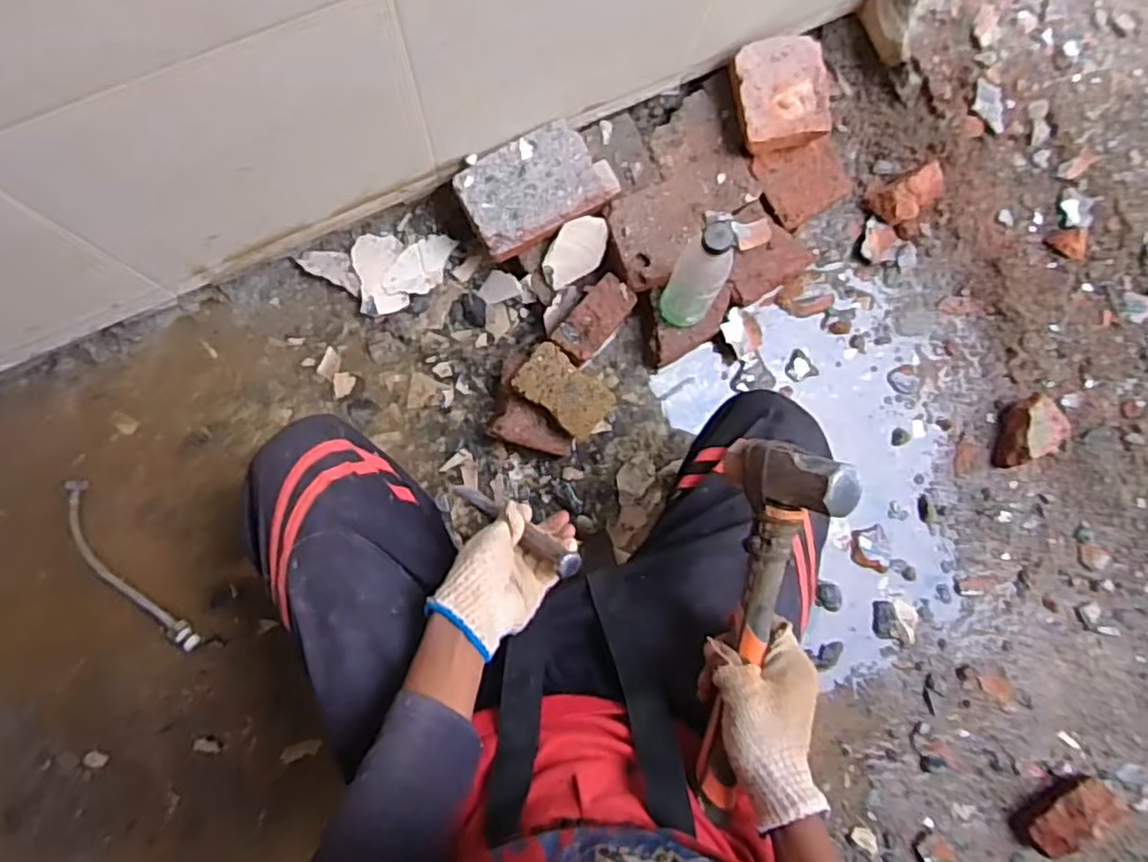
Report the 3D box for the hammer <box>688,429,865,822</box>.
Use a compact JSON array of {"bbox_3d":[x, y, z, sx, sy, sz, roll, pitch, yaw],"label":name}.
[{"bbox_3d":[0.140,0.148,0.503,0.042,0.099,0.275,9,89,-40],"label":"hammer"}]

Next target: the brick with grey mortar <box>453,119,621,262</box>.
[{"bbox_3d":[-0.039,-0.289,0.819,0.185,0.052,0.107,-29,88,-7],"label":"brick with grey mortar"}]

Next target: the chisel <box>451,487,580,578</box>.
[{"bbox_3d":[-0.055,0.087,0.632,0.167,0.019,0.018,29,80,41],"label":"chisel"}]

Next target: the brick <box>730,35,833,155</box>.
[{"bbox_3d":[0.250,-0.409,0.846,0.104,0.074,0.120,-10,85,-6],"label":"brick"}]

